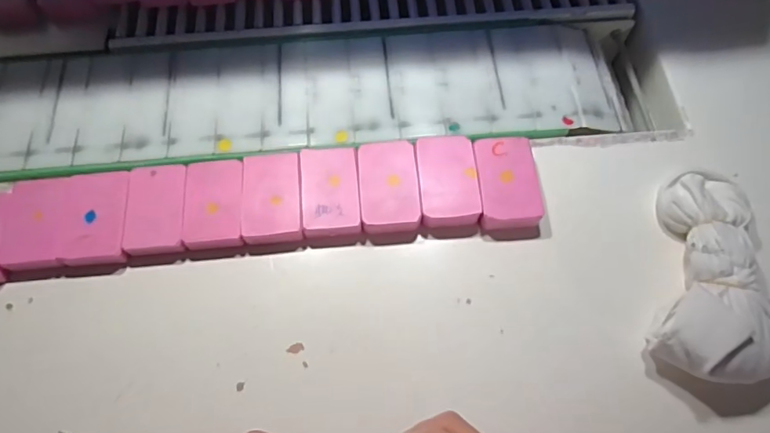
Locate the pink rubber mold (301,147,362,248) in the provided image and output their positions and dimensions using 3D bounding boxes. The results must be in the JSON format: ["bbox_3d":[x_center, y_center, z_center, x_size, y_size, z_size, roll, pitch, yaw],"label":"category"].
[{"bbox_3d":[-0.042,-0.017,0.389,0.044,0.017,0.076,-4,68,-2],"label":"pink rubber mold"}]

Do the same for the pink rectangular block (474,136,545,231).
[{"bbox_3d":[0.097,-0.025,0.396,0.047,0.021,0.074,-2,68,-1],"label":"pink rectangular block"}]

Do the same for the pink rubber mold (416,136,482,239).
[{"bbox_3d":[0.049,-0.025,0.392,0.045,0.017,0.078,-3,68,-2],"label":"pink rubber mold"}]

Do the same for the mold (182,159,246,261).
[{"bbox_3d":[-0.131,-0.007,0.388,0.044,0.017,0.076,-4,68,-2],"label":"mold"}]

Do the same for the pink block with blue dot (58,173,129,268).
[{"bbox_3d":[-0.219,0.001,0.381,0.046,0.016,0.071,-6,68,-2],"label":"pink block with blue dot"}]

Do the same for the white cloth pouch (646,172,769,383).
[{"bbox_3d":[0.241,0.039,0.355,0.085,0.048,0.160,17,69,7],"label":"white cloth pouch"}]

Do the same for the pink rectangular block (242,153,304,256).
[{"bbox_3d":[-0.087,-0.011,0.387,0.044,0.015,0.077,-4,68,-2],"label":"pink rectangular block"}]

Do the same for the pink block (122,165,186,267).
[{"bbox_3d":[-0.175,-0.002,0.385,0.044,0.017,0.074,-7,68,-3],"label":"pink block"}]

